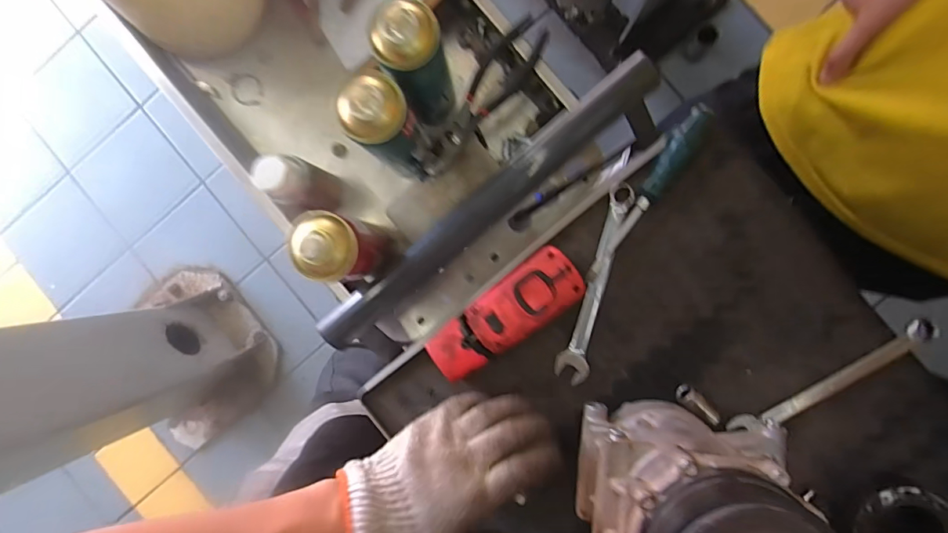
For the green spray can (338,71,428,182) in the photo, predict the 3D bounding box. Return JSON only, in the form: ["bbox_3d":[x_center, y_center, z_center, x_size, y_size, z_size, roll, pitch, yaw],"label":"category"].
[{"bbox_3d":[-0.079,-0.130,0.451,0.058,0.179,0.057,0,90,2],"label":"green spray can"}]

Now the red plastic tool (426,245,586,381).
[{"bbox_3d":[0.031,0.046,0.442,0.159,0.035,0.057,-37,89,2],"label":"red plastic tool"}]

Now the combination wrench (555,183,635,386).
[{"bbox_3d":[0.123,0.017,0.445,0.031,0.019,0.201,16,91,2],"label":"combination wrench"}]

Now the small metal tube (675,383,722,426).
[{"bbox_3d":[0.224,0.138,0.442,0.050,0.012,0.016,39,92,2],"label":"small metal tube"}]

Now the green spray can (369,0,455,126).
[{"bbox_3d":[-0.056,-0.203,0.457,0.057,0.179,0.058,0,90,2],"label":"green spray can"}]

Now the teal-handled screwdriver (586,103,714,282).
[{"bbox_3d":[0.168,-0.067,0.429,0.023,0.019,0.191,31,91,2],"label":"teal-handled screwdriver"}]

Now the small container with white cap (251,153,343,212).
[{"bbox_3d":[-0.184,-0.087,0.488,0.045,0.132,0.050,26,91,2],"label":"small container with white cap"}]

